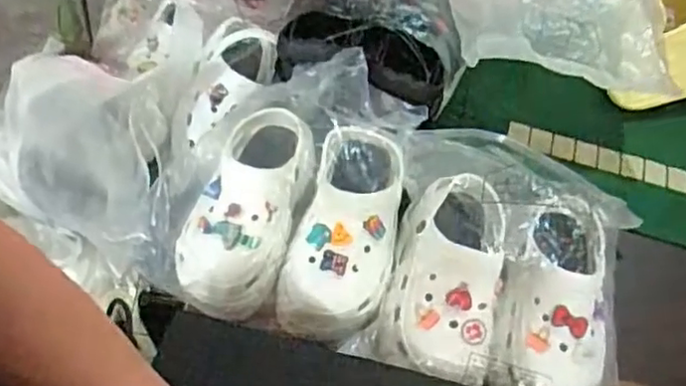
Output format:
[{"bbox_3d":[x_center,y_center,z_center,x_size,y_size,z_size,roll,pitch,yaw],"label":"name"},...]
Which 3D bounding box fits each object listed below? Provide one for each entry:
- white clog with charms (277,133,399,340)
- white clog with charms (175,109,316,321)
[{"bbox_3d":[0.005,0.043,0.700,0.107,0.077,0.233,15,73,6],"label":"white clog with charms"},{"bbox_3d":[-0.102,0.007,0.702,0.117,0.074,0.233,19,55,8],"label":"white clog with charms"}]

